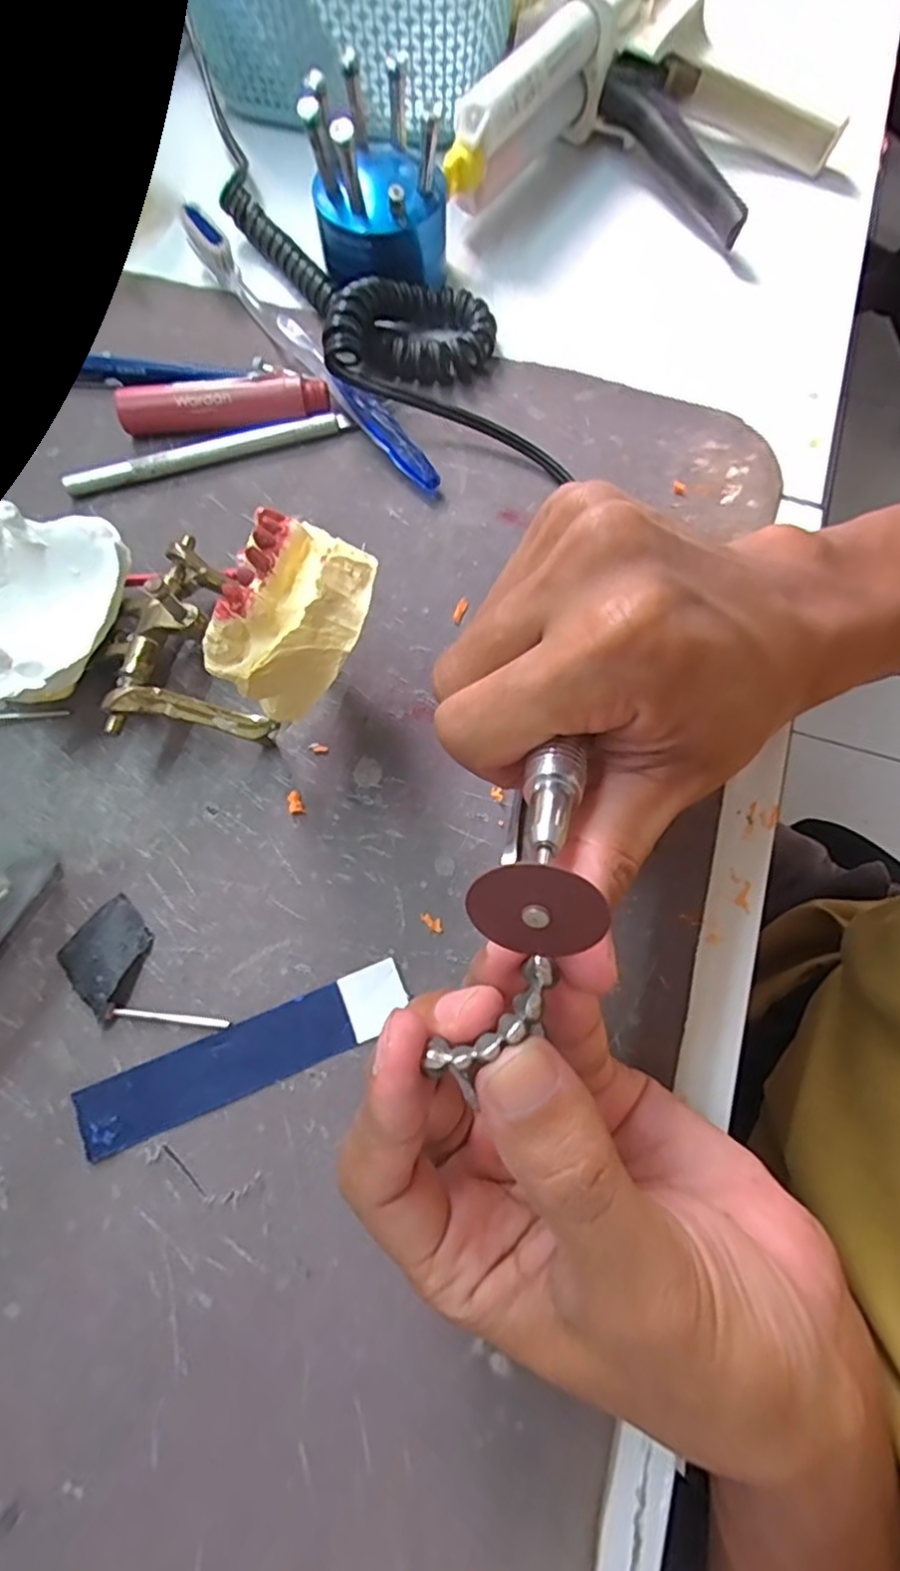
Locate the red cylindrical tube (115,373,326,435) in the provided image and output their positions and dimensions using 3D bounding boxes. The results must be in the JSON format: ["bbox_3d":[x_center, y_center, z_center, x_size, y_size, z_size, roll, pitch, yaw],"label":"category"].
[{"bbox_3d":[-0.096,-0.161,0.275,0.087,0.018,0.014,-5,72,-3],"label":"red cylindrical tube"}]

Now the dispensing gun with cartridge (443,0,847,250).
[{"bbox_3d":[0.102,-0.320,0.313,0.156,0.056,0.170,25,73,7],"label":"dispensing gun with cartridge"}]

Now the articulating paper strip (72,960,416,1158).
[{"bbox_3d":[-0.062,0.083,0.200,0.102,0.004,0.021,-22,74,-8],"label":"articulating paper strip"}]

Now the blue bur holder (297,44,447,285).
[{"bbox_3d":[-0.031,-0.264,0.282,0.057,0.062,0.053,-2,72,-2],"label":"blue bur holder"}]

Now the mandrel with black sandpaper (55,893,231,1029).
[{"bbox_3d":[-0.100,0.064,0.205,0.056,0.007,0.028,42,76,11],"label":"mandrel with black sandpaper"}]

